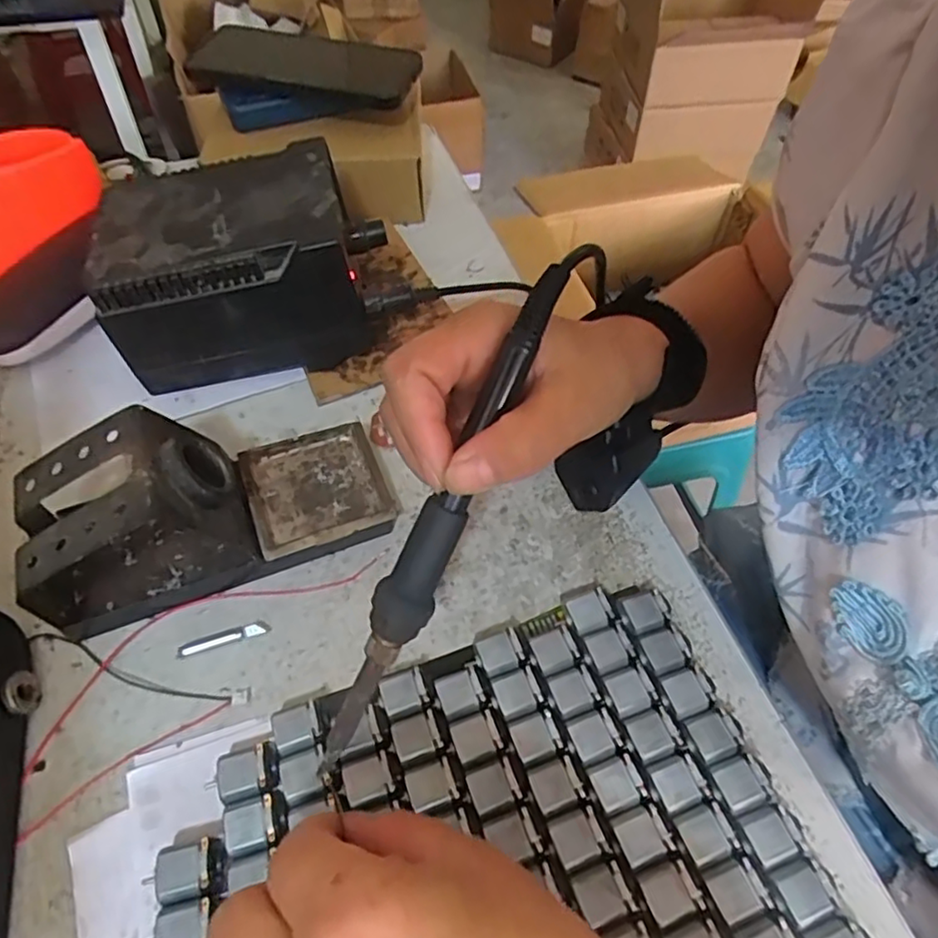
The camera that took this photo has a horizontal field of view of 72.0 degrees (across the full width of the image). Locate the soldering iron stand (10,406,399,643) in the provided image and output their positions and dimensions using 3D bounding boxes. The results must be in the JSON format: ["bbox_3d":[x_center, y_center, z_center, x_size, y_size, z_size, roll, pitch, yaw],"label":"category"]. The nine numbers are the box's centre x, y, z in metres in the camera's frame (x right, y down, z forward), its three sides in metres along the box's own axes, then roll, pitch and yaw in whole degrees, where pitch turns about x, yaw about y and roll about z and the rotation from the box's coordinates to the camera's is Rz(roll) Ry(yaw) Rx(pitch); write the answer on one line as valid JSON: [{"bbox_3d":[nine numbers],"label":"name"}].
[{"bbox_3d":[-0.127,0.012,0.315,0.169,0.073,0.072,-19,56,-14],"label":"soldering iron stand"}]

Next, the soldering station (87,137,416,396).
[{"bbox_3d":[-0.133,-0.125,0.401,0.160,0.094,0.109,-10,54,-8],"label":"soldering station"}]

